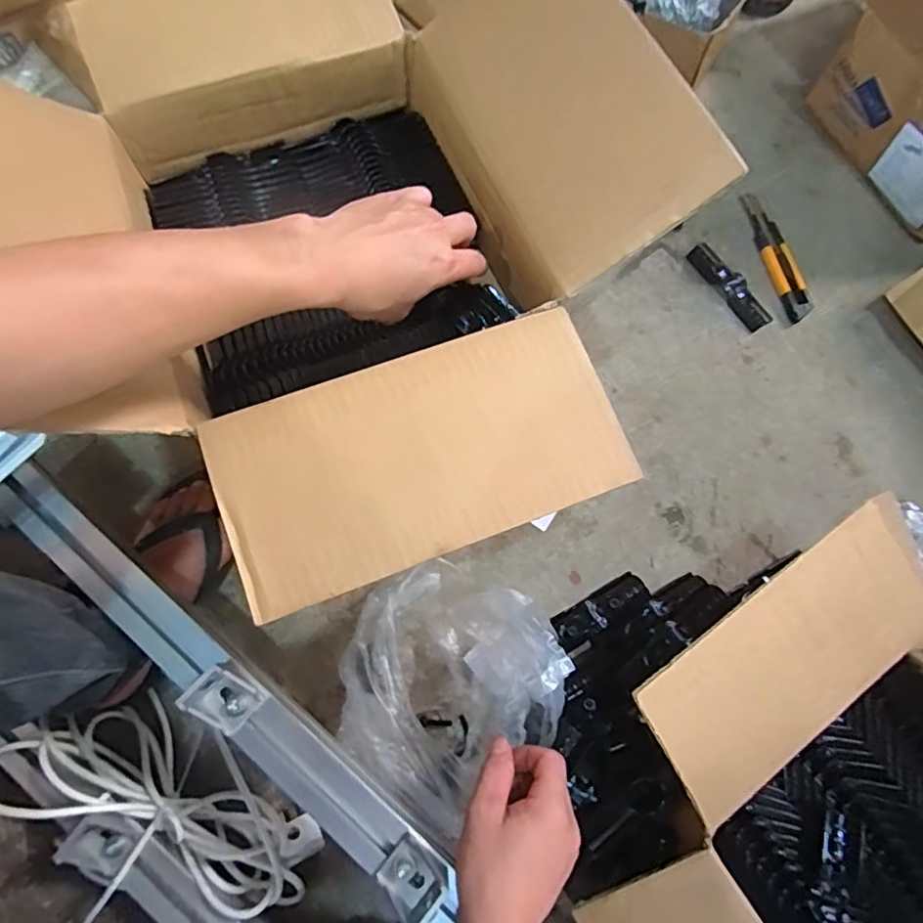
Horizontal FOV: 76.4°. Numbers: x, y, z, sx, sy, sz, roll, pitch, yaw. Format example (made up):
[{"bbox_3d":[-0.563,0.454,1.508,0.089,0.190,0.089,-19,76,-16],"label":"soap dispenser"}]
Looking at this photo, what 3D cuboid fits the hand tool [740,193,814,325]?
[{"bbox_3d":[0.396,-0.261,0.745,0.034,0.020,0.184,-13,72,-4],"label":"hand tool"}]

